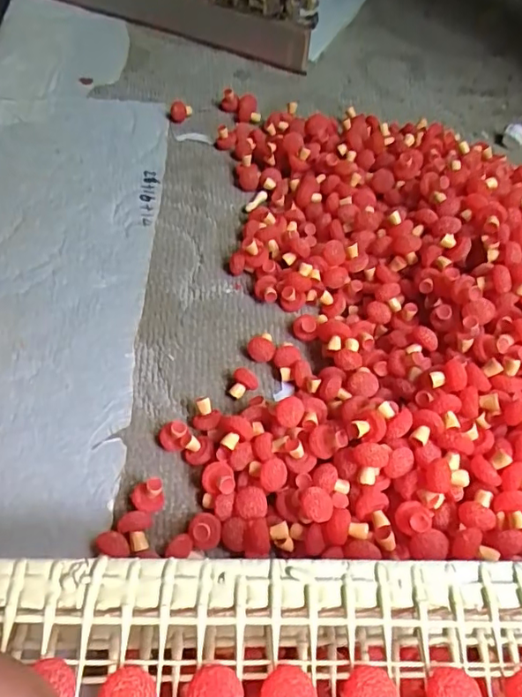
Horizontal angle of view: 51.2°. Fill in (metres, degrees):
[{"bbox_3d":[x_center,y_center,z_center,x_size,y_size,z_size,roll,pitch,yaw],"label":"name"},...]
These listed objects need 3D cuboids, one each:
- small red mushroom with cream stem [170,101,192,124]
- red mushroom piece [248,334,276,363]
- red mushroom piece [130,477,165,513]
[{"bbox_3d":[-0.090,-0.266,0.611,0.025,0.025,0.017,-4,56,-7],"label":"small red mushroom with cream stem"},{"bbox_3d":[0.001,-0.001,0.443,0.021,0.012,0.021,5,55,-1],"label":"red mushroom piece"},{"bbox_3d":[-0.076,0.100,0.366,0.021,0.023,0.018,-3,56,-7],"label":"red mushroom piece"}]

